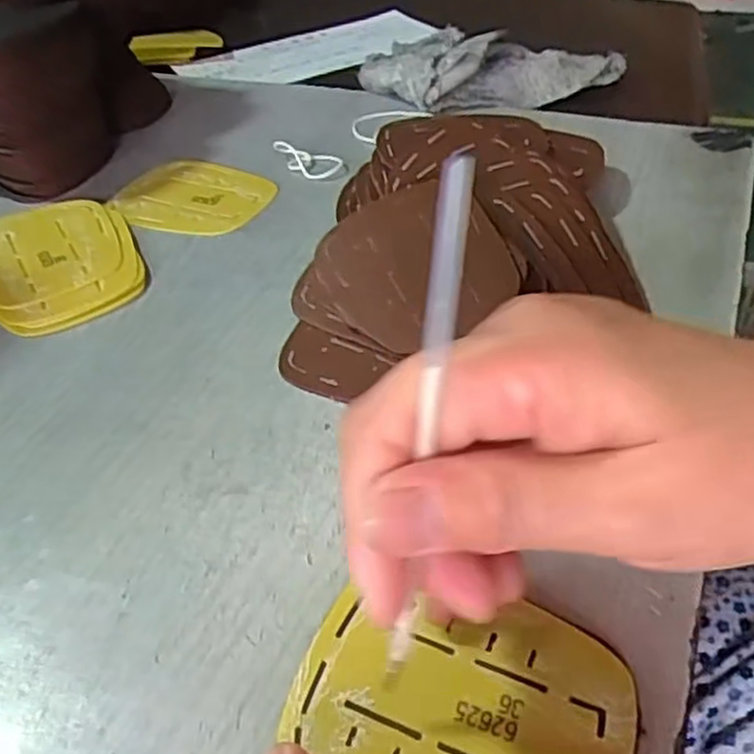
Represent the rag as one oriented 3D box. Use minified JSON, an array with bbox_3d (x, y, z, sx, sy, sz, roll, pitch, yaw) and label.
[{"bbox_3d":[0.077,-0.206,0.502,0.167,0.036,0.062,-9,42,-6],"label":"rag"}]

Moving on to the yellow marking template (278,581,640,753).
[{"bbox_3d":[0.022,0.083,0.200,0.084,0.004,0.060,16,45,21],"label":"yellow marking template"}]

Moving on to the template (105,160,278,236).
[{"bbox_3d":[-0.103,-0.099,0.422,0.083,0.006,0.068,21,47,25],"label":"template"}]

